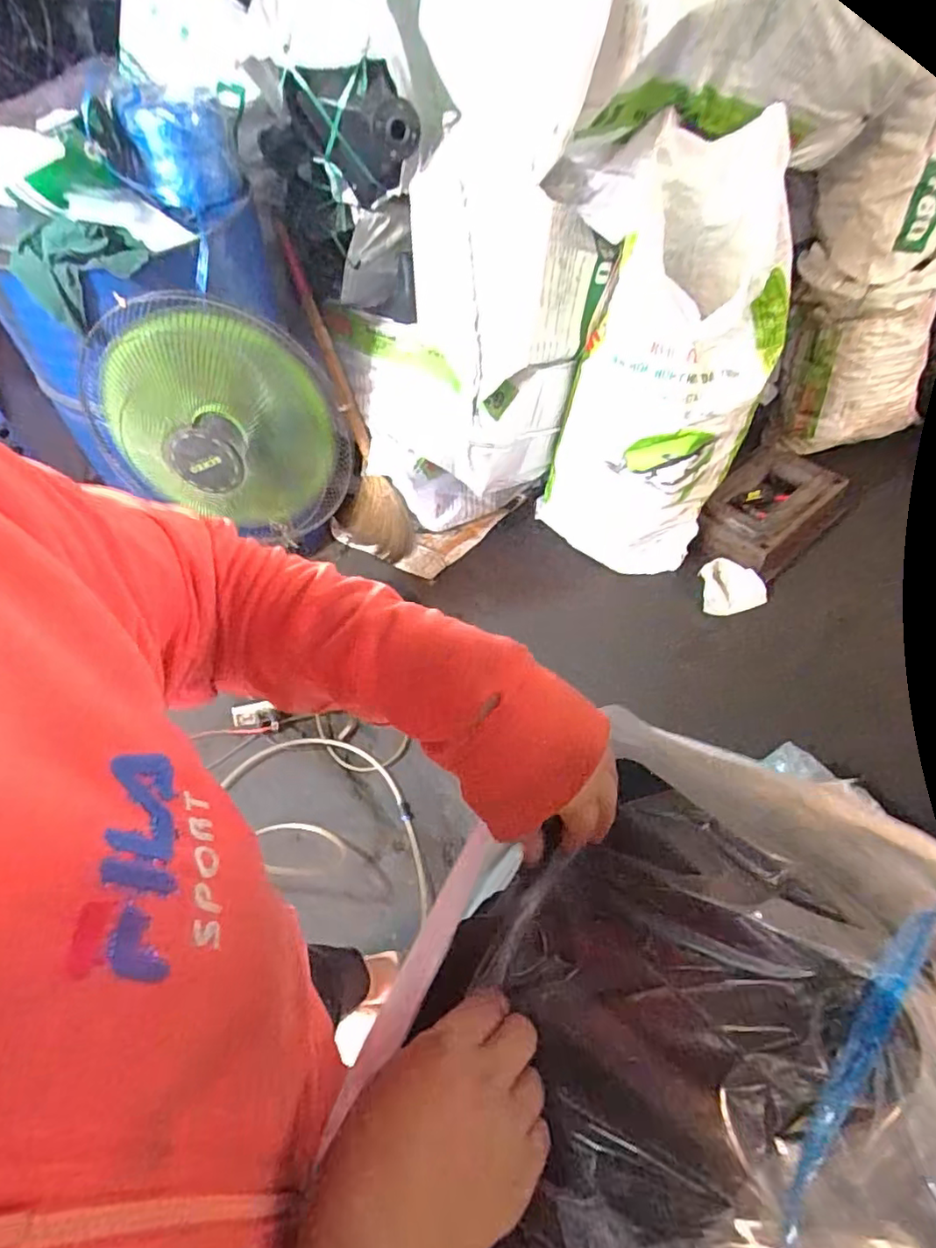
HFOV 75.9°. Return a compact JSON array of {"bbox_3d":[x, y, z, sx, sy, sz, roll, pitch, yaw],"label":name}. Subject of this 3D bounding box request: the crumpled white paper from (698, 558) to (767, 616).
[{"bbox_3d":[0.720,-0.102,1.635,0.162,0.021,0.153,-5,76,5],"label":"crumpled white paper"}]

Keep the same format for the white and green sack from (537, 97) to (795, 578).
[{"bbox_3d":[0.443,-0.544,1.377,0.438,0.863,0.351,-19,54,-10],"label":"white and green sack"}]

